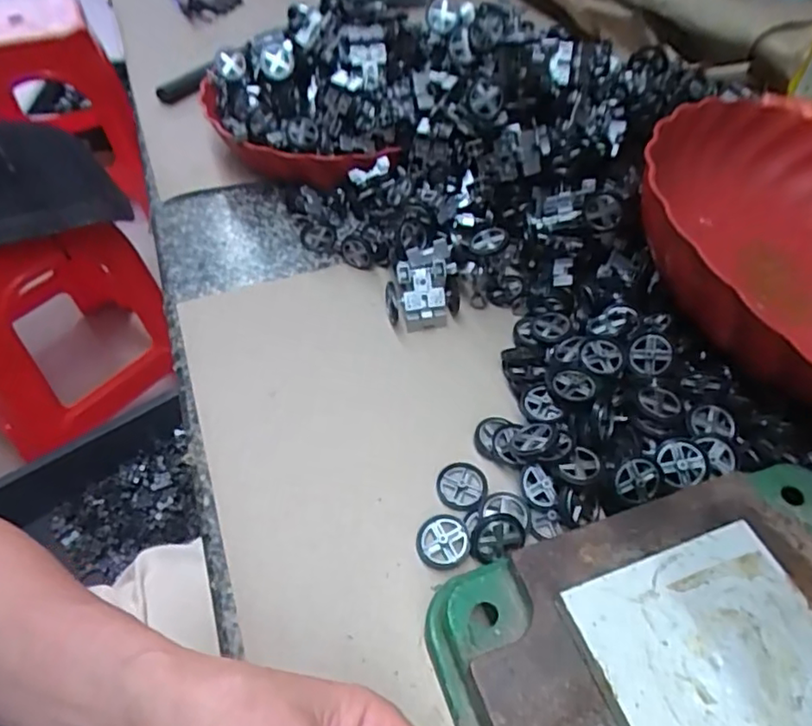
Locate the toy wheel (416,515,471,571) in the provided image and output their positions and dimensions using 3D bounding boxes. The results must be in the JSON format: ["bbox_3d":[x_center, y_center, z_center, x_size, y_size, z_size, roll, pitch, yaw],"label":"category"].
[{"bbox_3d":[0.019,0.092,0.310,0.026,0.005,0.028,0,50,0],"label":"toy wheel"}]

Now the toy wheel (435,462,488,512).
[{"bbox_3d":[0.031,0.068,0.333,0.027,0.005,0.027,0,50,0],"label":"toy wheel"}]

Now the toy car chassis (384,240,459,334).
[{"bbox_3d":[0.011,-0.051,0.414,0.051,0.054,0.020,-15,10,1],"label":"toy car chassis"}]

